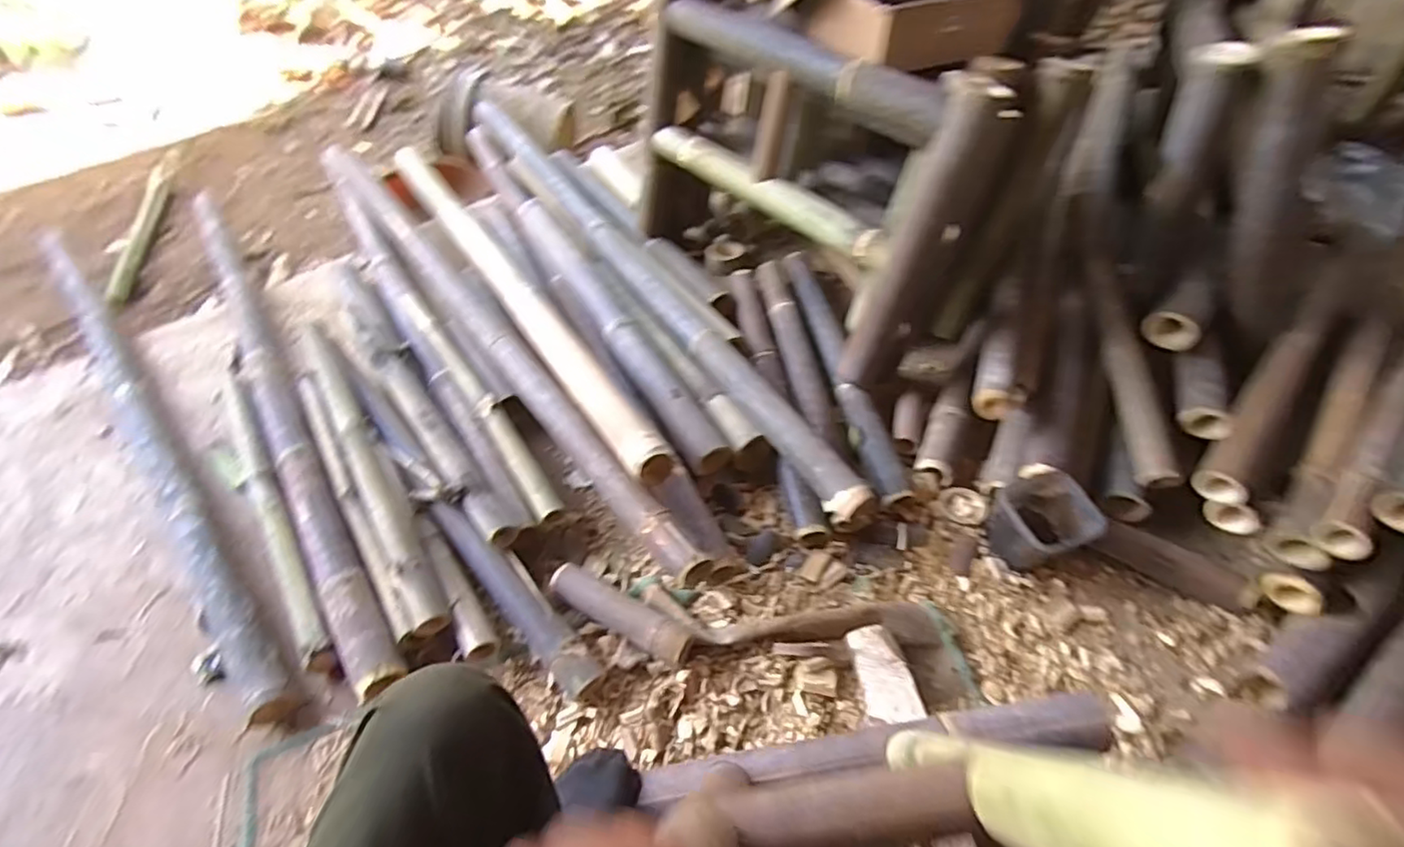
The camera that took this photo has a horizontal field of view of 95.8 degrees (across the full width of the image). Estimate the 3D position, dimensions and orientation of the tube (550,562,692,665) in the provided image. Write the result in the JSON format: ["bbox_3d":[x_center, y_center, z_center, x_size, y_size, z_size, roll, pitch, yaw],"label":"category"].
[{"bbox_3d":[-0.121,0.272,0.923,0.234,0.055,0.057,25,56,21],"label":"tube"}]

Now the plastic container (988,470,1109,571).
[{"bbox_3d":[0.502,0.151,0.951,0.124,0.098,0.114,-15,52,-9],"label":"plastic container"}]

